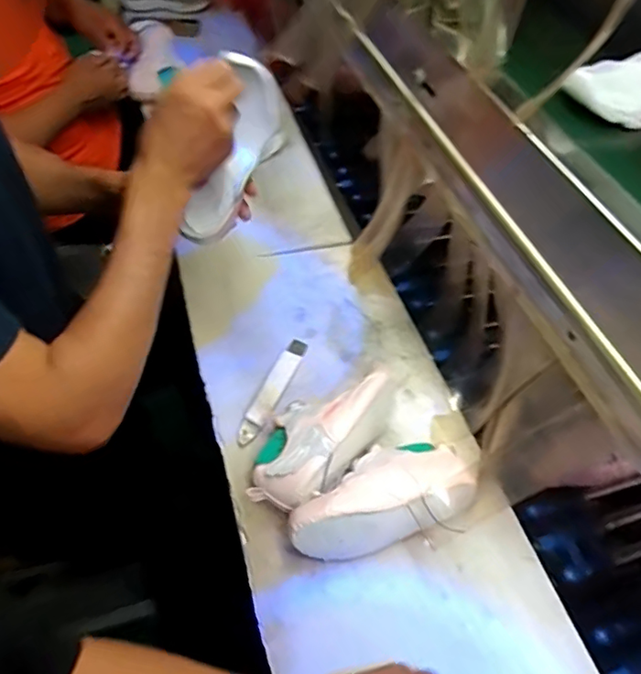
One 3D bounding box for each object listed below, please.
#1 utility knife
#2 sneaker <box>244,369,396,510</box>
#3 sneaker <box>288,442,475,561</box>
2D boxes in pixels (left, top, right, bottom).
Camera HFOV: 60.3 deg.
[{"bbox_3d":[-0.057,0.061,0.682,0.026,0.012,0.165,20,52,11],"label":"utility knife"},{"bbox_3d":[0.004,0.105,0.617,0.091,0.074,0.208,33,56,21],"label":"sneaker"},{"bbox_3d":[0.058,0.164,0.572,0.190,0.071,0.090,-15,54,-16],"label":"sneaker"}]

